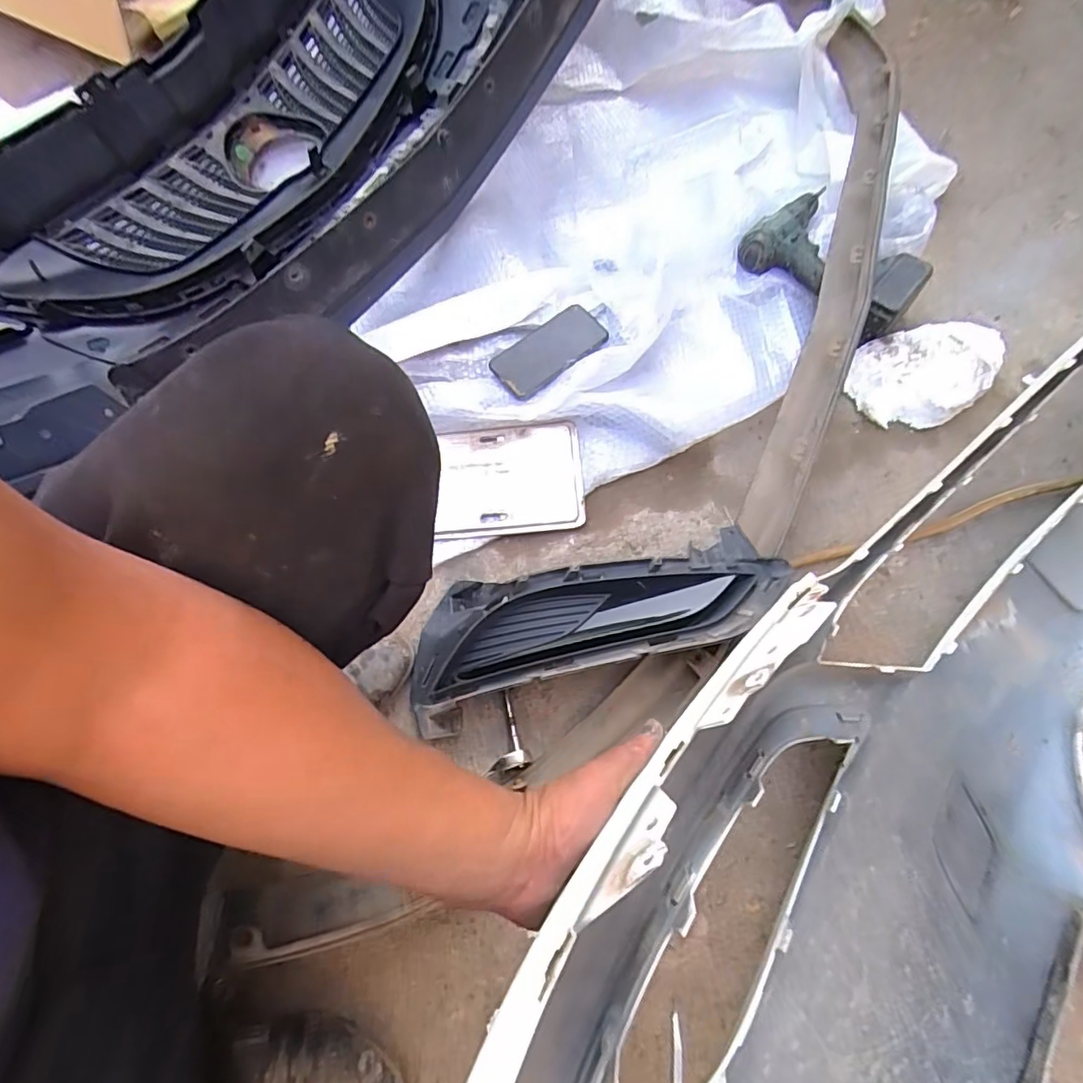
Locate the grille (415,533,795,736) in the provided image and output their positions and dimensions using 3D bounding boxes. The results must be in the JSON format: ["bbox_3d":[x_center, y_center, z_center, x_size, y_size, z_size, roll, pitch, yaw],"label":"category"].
[{"bbox_3d":[0.054,0.078,0.617,0.419,0.059,0.145,-16,67,-5],"label":"grille"}]

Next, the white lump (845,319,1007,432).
[{"bbox_3d":[0.498,-0.217,0.730,0.184,0.051,0.125,-25,68,-9],"label":"white lump"}]

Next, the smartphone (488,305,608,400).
[{"bbox_3d":[0.013,-0.262,0.773,0.160,0.013,0.086,-33,69,-9],"label":"smartphone"}]

